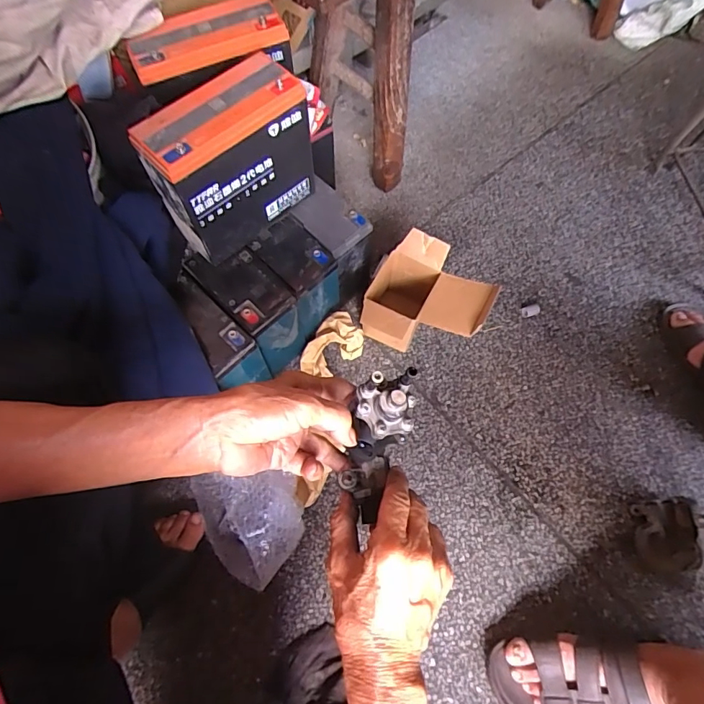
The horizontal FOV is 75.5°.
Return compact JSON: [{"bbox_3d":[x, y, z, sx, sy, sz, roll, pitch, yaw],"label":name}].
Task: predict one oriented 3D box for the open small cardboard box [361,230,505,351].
[{"bbox_3d":[0.110,-0.069,0.689,0.168,0.158,0.151,10,66,5],"label":"open small cardboard box"}]

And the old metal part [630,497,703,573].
[{"bbox_3d":[0.413,0.236,0.591,0.073,0.062,0.098,6,66,3],"label":"old metal part"}]

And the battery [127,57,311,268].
[{"bbox_3d":[-0.140,-0.224,0.548,0.185,0.164,0.077,-41,72,-16],"label":"battery"}]

